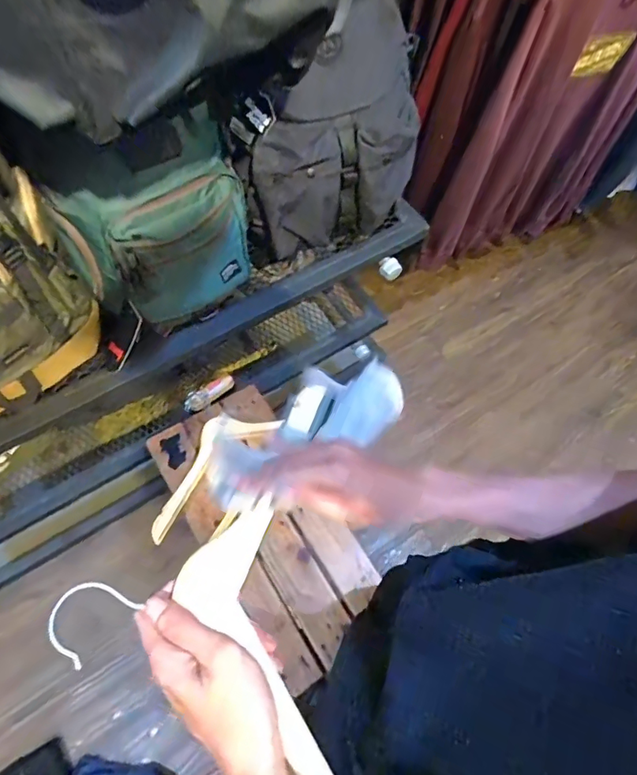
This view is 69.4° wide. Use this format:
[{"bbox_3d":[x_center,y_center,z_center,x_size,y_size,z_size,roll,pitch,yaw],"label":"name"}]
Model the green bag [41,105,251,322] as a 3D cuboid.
[{"bbox_3d":[-0.237,-0.244,0.696,0.266,0.288,0.115,-25,67,-14],"label":"green bag"}]

